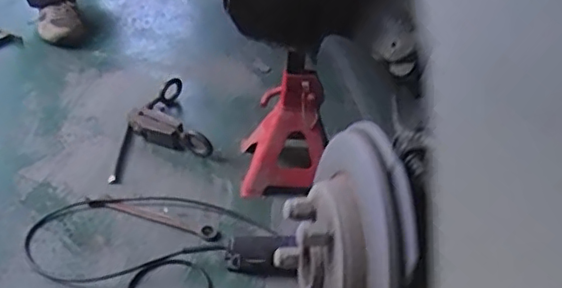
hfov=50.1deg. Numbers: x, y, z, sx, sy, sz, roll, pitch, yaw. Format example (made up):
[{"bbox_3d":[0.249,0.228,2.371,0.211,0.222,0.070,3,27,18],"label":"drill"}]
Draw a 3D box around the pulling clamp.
[{"bbox_3d":[-0.244,-0.040,1.307,0.190,0.053,0.341,4,37,-4],"label":"pulling clamp"}]

